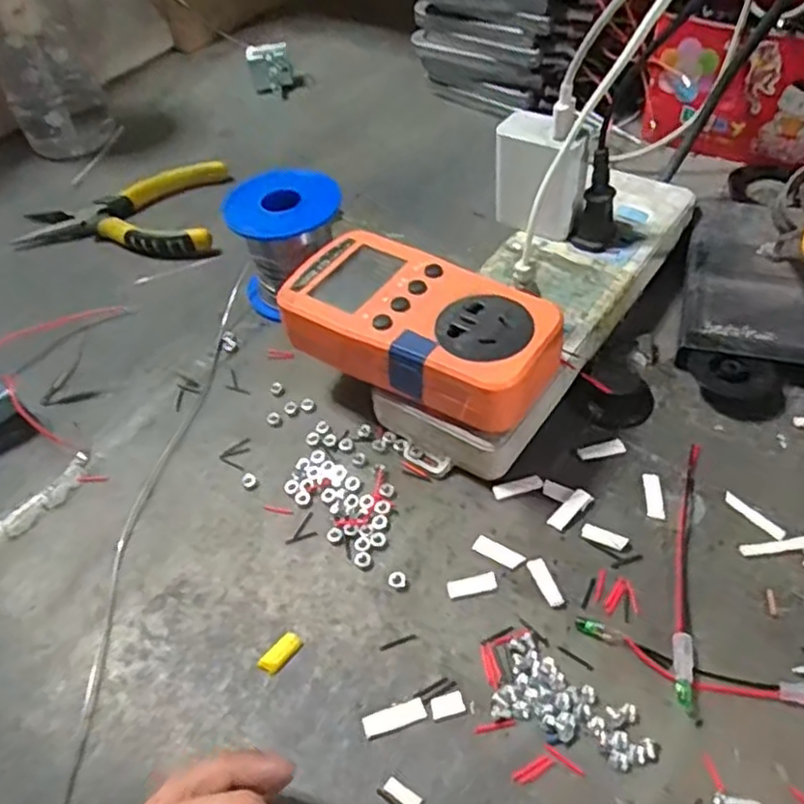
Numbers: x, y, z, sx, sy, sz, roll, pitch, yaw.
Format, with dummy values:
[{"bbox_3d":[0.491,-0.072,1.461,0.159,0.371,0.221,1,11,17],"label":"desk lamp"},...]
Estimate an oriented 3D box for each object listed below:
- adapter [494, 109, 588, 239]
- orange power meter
[{"bbox_3d":[0.074,-0.122,0.380,0.046,0.055,0.022,27,58,27],"label":"adapter"},{"bbox_3d":[0.007,-0.036,0.332,0.130,0.032,0.069,24,57,25],"label":"orange power meter"}]

